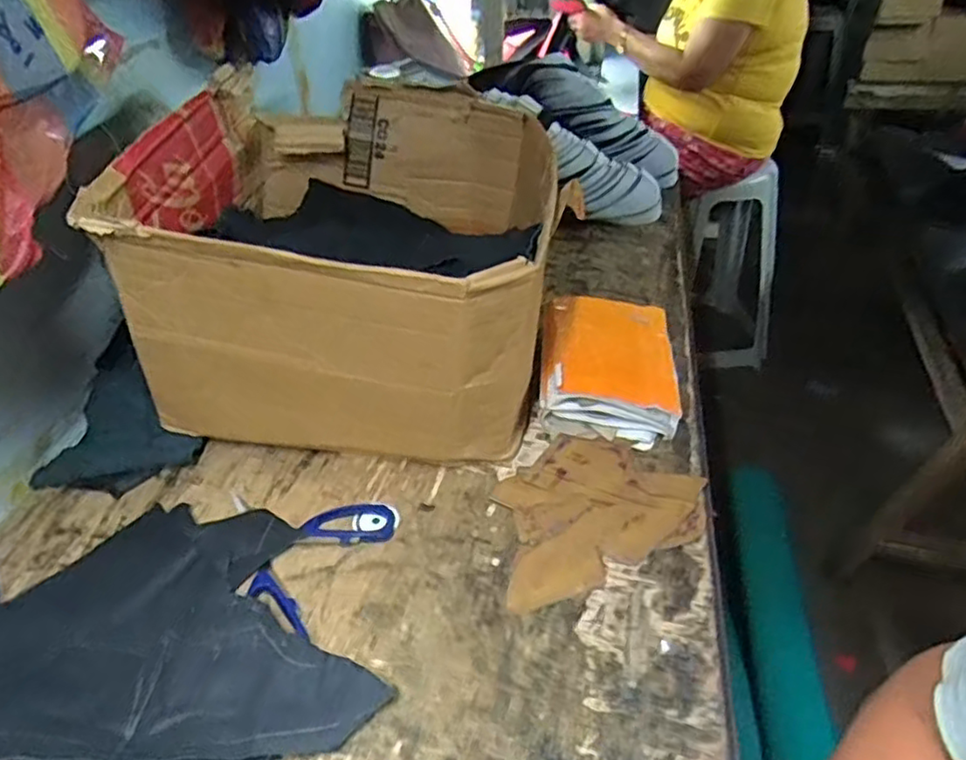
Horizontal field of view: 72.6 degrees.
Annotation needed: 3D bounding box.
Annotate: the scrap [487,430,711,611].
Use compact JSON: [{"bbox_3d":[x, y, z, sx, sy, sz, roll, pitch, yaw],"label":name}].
[{"bbox_3d":[0.088,0.111,0.583,0.196,0.013,0.139,-19,41,-21],"label":"scrap"}]

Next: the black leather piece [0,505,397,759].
[{"bbox_3d":[-0.246,0.175,0.491,0.329,0.036,0.226,-7,38,-7],"label":"black leather piece"}]

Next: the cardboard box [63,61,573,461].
[{"bbox_3d":[-0.113,-0.136,0.708,0.362,0.257,0.450,2,38,5],"label":"cardboard box"}]

